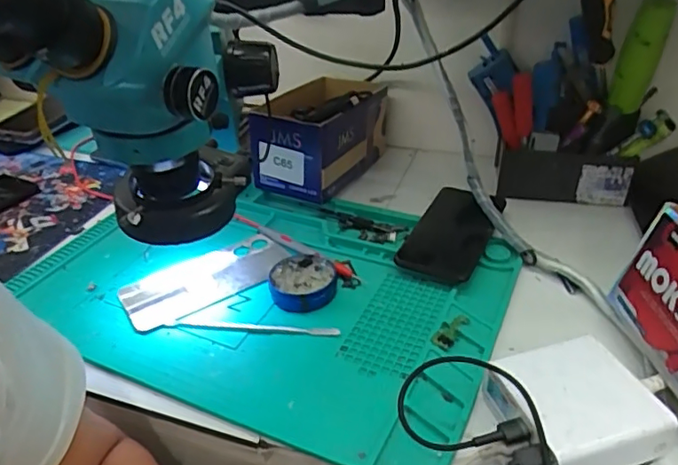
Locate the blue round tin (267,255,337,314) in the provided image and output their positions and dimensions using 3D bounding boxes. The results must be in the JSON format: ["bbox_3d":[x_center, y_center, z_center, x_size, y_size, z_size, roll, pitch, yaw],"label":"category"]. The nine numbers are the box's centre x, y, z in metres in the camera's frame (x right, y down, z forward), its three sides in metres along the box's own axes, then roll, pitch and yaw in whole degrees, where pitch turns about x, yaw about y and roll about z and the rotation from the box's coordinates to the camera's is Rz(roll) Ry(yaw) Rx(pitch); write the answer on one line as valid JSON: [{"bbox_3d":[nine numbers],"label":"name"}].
[{"bbox_3d":[-0.034,0.045,0.512,0.058,0.016,0.061,-2,34,1],"label":"blue round tin"}]

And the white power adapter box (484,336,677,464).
[{"bbox_3d":[0.157,0.118,0.373,0.087,0.045,0.085,-13,36,-14],"label":"white power adapter box"}]

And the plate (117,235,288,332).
[{"bbox_3d":[-0.128,0.042,0.535,0.155,0.005,0.076,-27,41,-31],"label":"plate"}]

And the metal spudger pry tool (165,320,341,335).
[{"bbox_3d":[-0.077,0.082,0.478,0.155,0.005,0.009,2,35,8],"label":"metal spudger pry tool"}]

